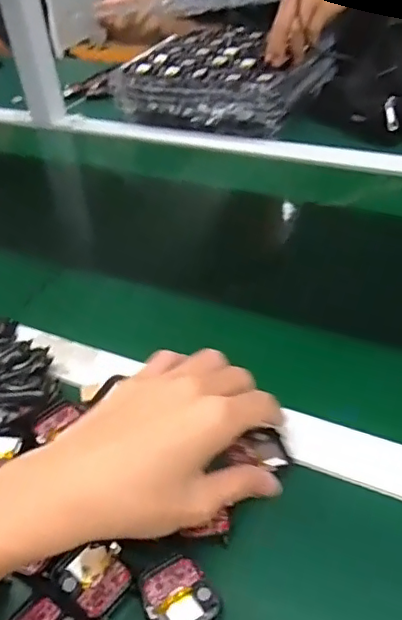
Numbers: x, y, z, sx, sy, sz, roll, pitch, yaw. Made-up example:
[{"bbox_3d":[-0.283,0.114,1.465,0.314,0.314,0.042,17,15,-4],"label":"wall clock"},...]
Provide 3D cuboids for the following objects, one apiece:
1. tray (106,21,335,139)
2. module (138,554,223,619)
[{"bbox_3d":[0.041,-0.366,0.897,0.270,0.081,0.258,15,43,24],"label":"tray"},{"bbox_3d":[-0.012,0.159,0.317,0.036,0.005,0.040,-22,45,-17],"label":"module"}]

